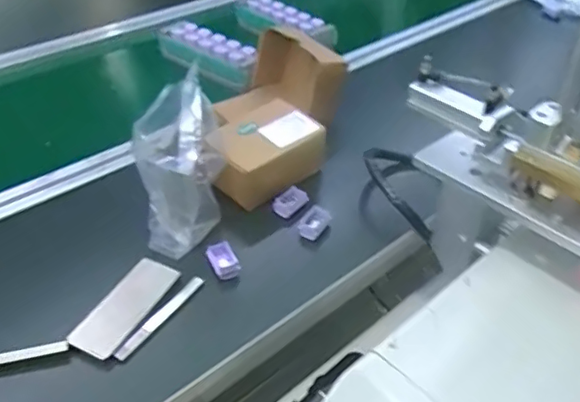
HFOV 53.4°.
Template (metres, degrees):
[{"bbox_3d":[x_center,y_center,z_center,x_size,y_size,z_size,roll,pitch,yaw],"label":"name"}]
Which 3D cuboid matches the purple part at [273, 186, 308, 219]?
[{"bbox_3d":[0.001,0.001,0.635,0.037,0.019,0.022,-32,50,-33],"label":"purple part"}]

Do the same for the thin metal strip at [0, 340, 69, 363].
[{"bbox_3d":[-0.233,0.127,0.467,0.100,0.006,0.008,-7,40,-17],"label":"thin metal strip"}]

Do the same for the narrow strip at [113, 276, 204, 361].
[{"bbox_3d":[-0.116,0.103,0.517,0.010,0.008,0.105,24,45,25],"label":"narrow strip"}]

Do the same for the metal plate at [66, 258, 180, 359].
[{"bbox_3d":[-0.147,0.094,0.519,0.040,0.008,0.108,18,43,20],"label":"metal plate"}]

